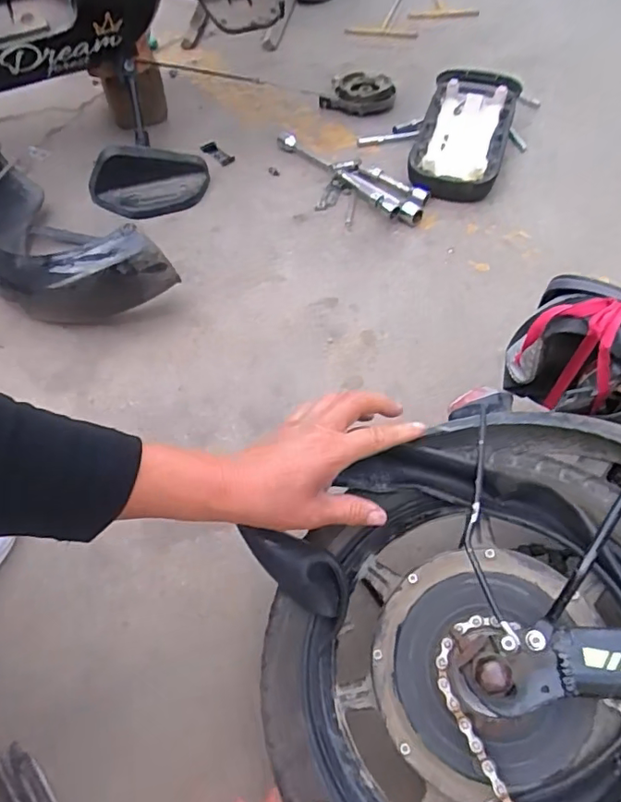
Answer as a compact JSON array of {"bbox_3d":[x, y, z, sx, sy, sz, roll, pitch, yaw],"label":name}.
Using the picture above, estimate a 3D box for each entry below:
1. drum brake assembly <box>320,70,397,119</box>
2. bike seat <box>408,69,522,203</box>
[{"bbox_3d":[0.101,-0.632,1.128,0.138,0.037,0.110,22,58,17],"label":"drum brake assembly"},{"bbox_3d":[0.280,-0.489,1.001,0.157,0.075,0.316,16,57,13],"label":"bike seat"}]

